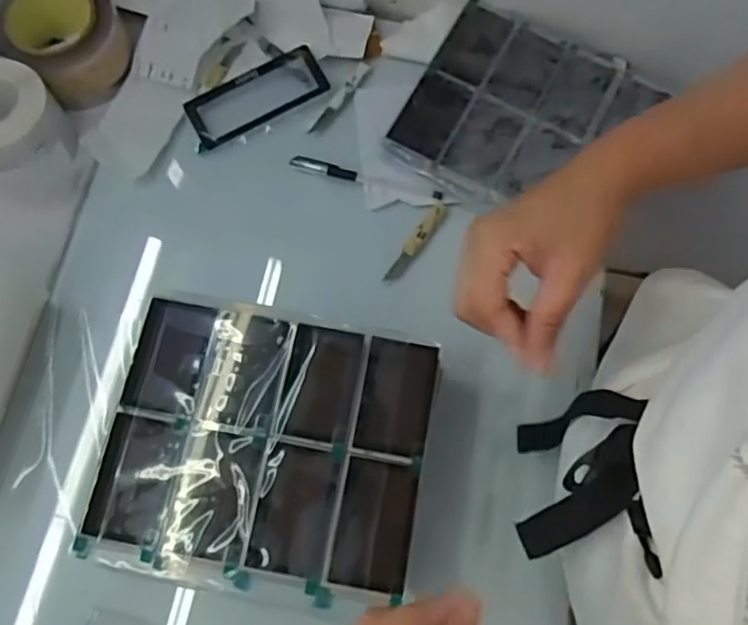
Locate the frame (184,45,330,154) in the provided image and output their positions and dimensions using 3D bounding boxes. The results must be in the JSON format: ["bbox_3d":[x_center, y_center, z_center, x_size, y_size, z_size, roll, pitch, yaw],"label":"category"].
[{"bbox_3d":[-0.116,-0.211,0.621,0.143,0.012,0.062,-28,75,-10],"label":"frame"}]

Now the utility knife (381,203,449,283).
[{"bbox_3d":[0.040,-0.065,0.585,0.016,0.011,0.091,32,74,8],"label":"utility knife"}]

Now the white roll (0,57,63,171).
[{"bbox_3d":[-0.335,-0.176,0.571,0.086,0.054,0.087,0,72,-1],"label":"white roll"}]

